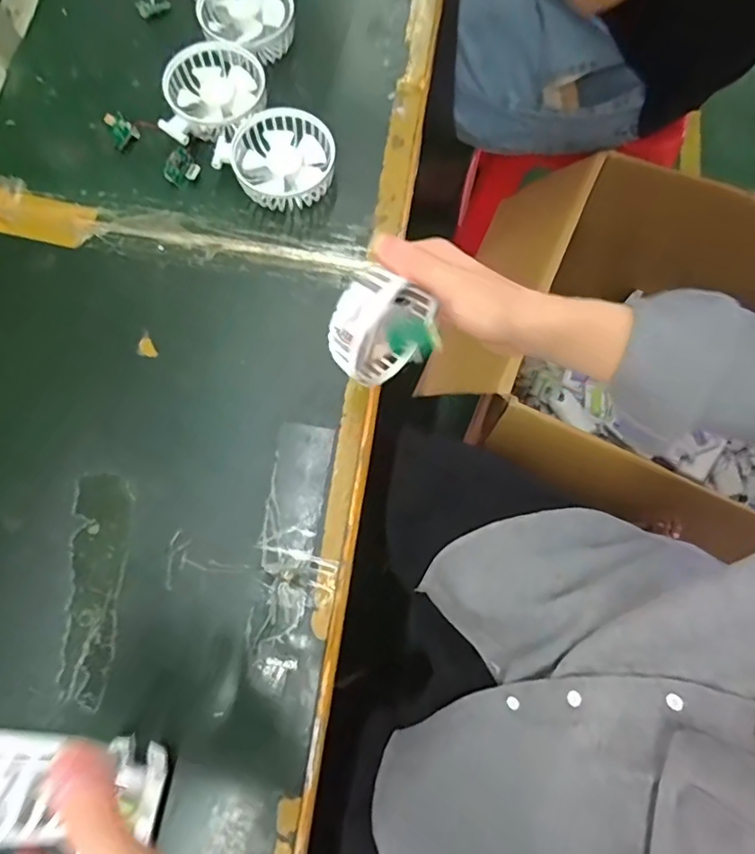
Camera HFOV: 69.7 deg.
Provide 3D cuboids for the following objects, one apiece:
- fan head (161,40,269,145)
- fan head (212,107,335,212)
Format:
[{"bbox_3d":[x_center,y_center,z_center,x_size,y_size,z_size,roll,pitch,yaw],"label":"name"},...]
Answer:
[{"bbox_3d":[-0.147,-0.297,0.495,0.087,0.031,0.098,4,75,0],"label":"fan head"},{"bbox_3d":[-0.087,-0.238,0.488,0.093,0.032,0.086,0,75,-1],"label":"fan head"}]

